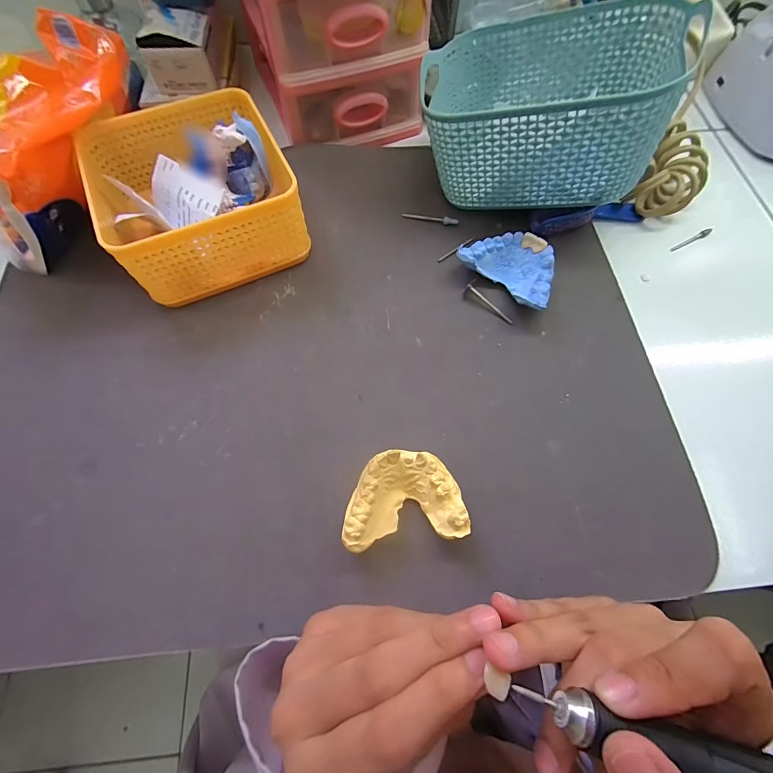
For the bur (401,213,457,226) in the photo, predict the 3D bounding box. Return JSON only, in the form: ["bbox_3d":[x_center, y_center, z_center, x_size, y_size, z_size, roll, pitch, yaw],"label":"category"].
[{"bbox_3d":[0.038,-0.146,0.316,0.048,0.005,0.005,14,68,5],"label":"bur"}]

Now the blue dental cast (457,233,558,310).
[{"bbox_3d":[0.097,-0.090,0.282,0.072,0.026,0.052,40,73,14],"label":"blue dental cast"}]

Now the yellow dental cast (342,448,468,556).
[{"bbox_3d":[0.009,0.066,0.218,0.068,0.026,0.050,-7,68,-4],"label":"yellow dental cast"}]

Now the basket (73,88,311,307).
[{"bbox_3d":[-0.142,-0.147,0.281,0.131,0.065,0.133,-24,70,-10],"label":"basket"}]

